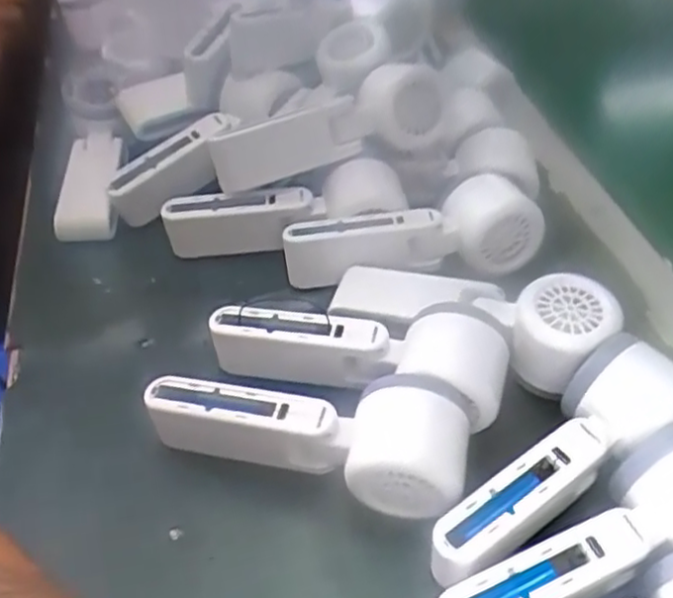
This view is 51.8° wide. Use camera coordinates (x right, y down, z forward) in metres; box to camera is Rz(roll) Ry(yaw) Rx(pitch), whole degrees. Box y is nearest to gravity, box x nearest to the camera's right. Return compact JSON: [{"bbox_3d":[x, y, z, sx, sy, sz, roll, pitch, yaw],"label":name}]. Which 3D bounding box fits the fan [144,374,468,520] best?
[{"bbox_3d":[-0.015,0.066,0.364,0.161,0.052,0.054,13,47,12],"label":"fan"}]

